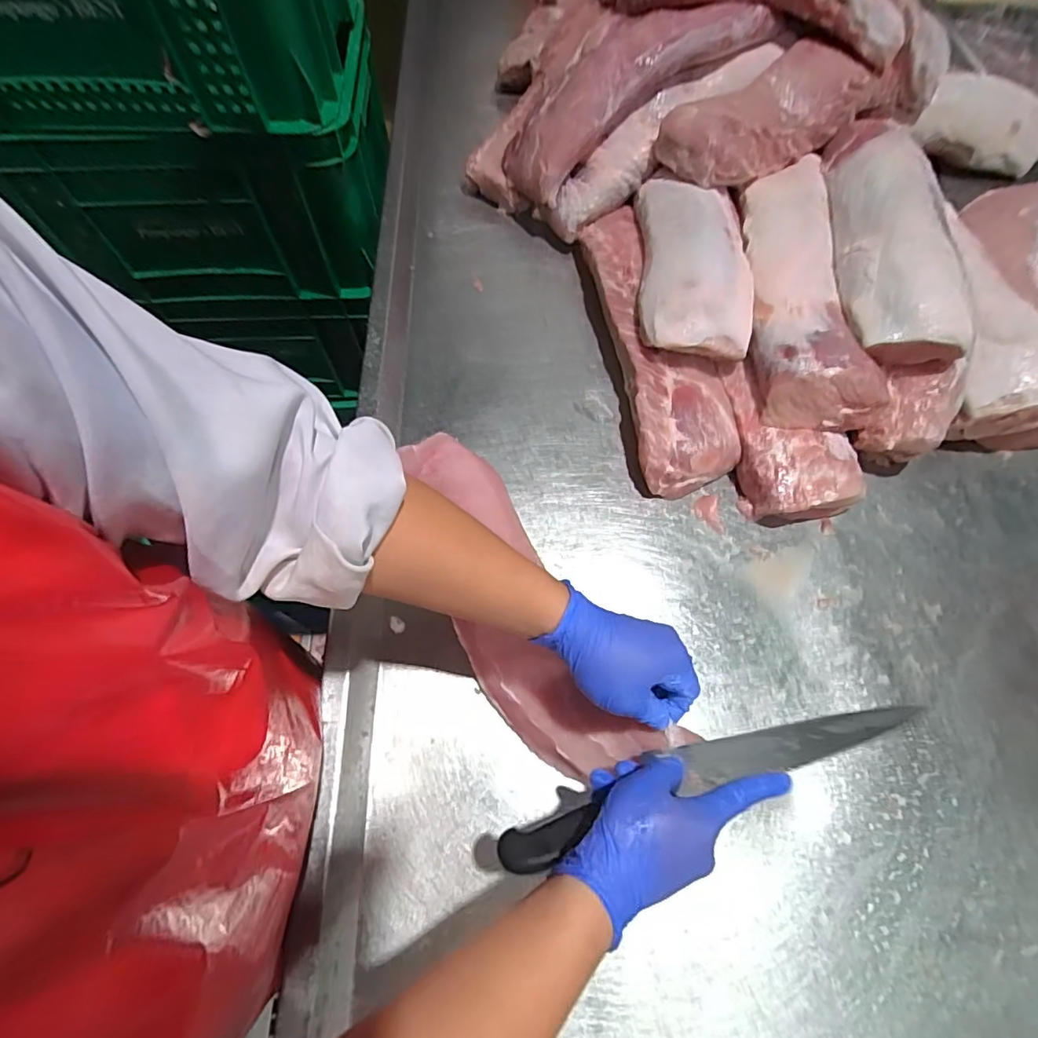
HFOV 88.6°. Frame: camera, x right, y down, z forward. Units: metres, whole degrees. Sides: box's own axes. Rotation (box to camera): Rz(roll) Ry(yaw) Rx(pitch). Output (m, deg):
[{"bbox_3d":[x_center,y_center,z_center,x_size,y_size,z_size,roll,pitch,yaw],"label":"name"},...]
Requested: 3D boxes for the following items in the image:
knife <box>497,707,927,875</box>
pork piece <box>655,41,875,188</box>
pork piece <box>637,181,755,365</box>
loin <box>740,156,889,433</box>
[{"bbox_3d":[0.151,0.195,0.415,0.342,0.027,0.041,-13,65,-13],"label":"knife"},{"bbox_3d":[0.345,-0.561,0.745,0.326,0.066,0.143,-40,72,-17],"label":"pork piece"},{"bbox_3d":[0.220,-0.335,0.676,0.130,0.048,0.315,6,65,2],"label":"pork piece"},{"bbox_3d":[0.348,-0.312,0.673,0.140,0.064,0.441,2,65,0],"label":"loin"}]

